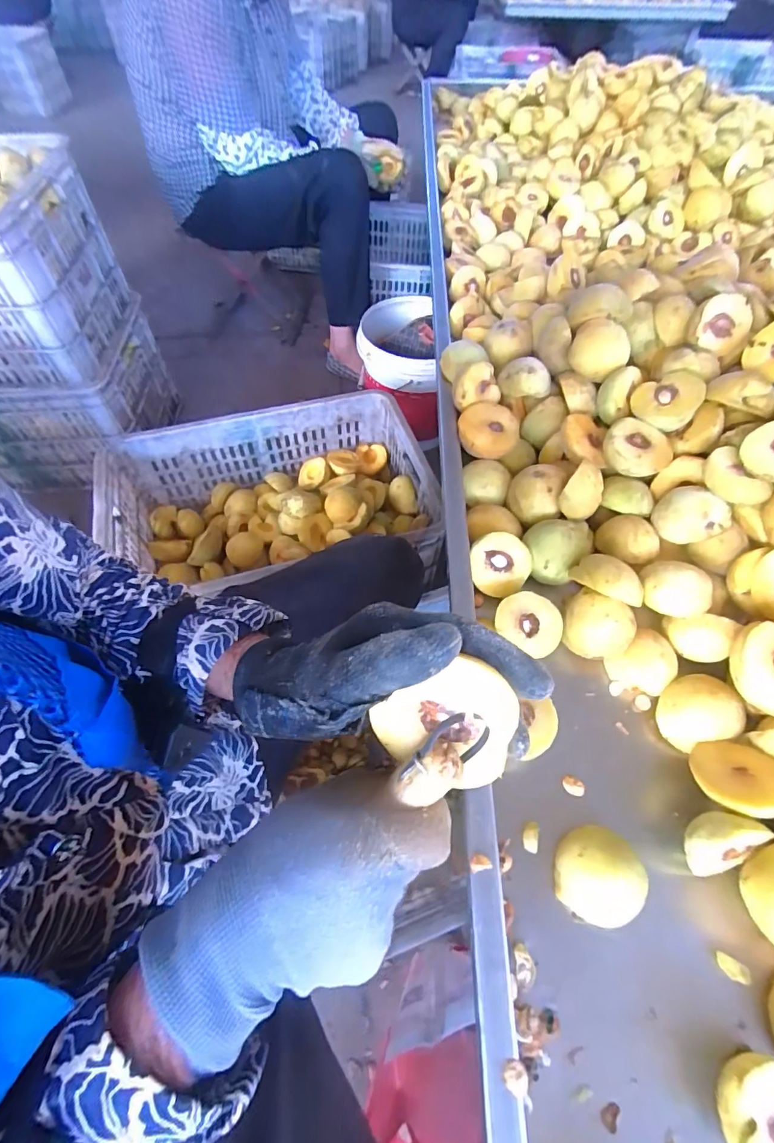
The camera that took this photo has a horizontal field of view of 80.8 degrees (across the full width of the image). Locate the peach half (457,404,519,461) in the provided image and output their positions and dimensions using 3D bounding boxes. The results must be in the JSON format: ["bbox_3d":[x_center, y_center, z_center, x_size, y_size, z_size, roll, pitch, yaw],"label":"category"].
[{"bbox_3d":[0.123,-0.170,0.548,0.069,0.030,0.074,22,60,12],"label":"peach half"}]

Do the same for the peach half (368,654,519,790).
[{"bbox_3d":[0.034,0.067,0.226,0.060,0.062,0.032,23,20,13],"label":"peach half"}]

